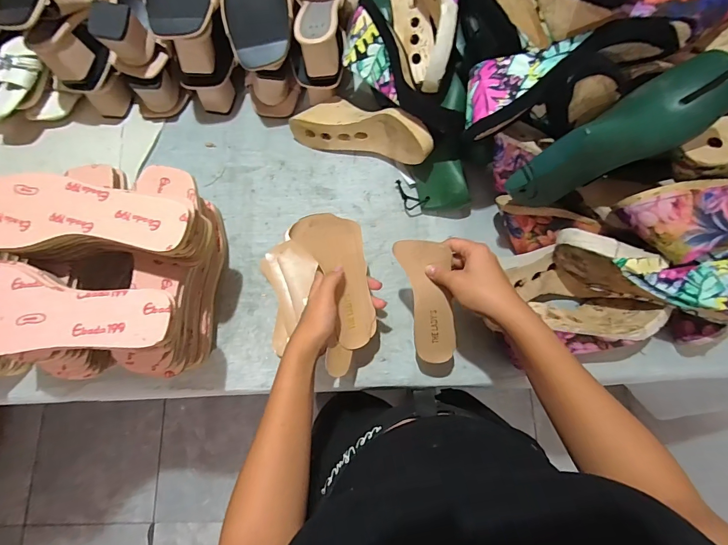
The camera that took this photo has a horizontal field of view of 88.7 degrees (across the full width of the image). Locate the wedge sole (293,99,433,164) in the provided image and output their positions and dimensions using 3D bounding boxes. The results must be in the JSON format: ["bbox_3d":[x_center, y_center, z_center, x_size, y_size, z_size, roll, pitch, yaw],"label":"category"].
[{"bbox_3d":[0.001,-0.219,0.567,0.234,0.085,0.076,17,76,24],"label":"wedge sole"}]

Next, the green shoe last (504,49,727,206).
[{"bbox_3d":[0.271,-0.149,0.412,0.222,0.079,0.073,-28,75,27],"label":"green shoe last"}]

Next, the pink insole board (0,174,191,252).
[{"bbox_3d":[-0.304,-0.062,0.389,0.236,0.010,0.077,3,76,2],"label":"pink insole board"}]

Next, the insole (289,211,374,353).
[{"bbox_3d":[-0.027,0.009,0.455,0.079,0.008,0.167,-22,101,-25],"label":"insole"}]

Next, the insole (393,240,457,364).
[{"bbox_3d":[0.080,0.036,0.450,0.058,0.006,0.154,-9,101,15],"label":"insole"}]

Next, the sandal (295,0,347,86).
[{"bbox_3d":[-0.064,-0.403,0.551,0.086,0.069,0.237,-10,76,-1],"label":"sandal"}]

